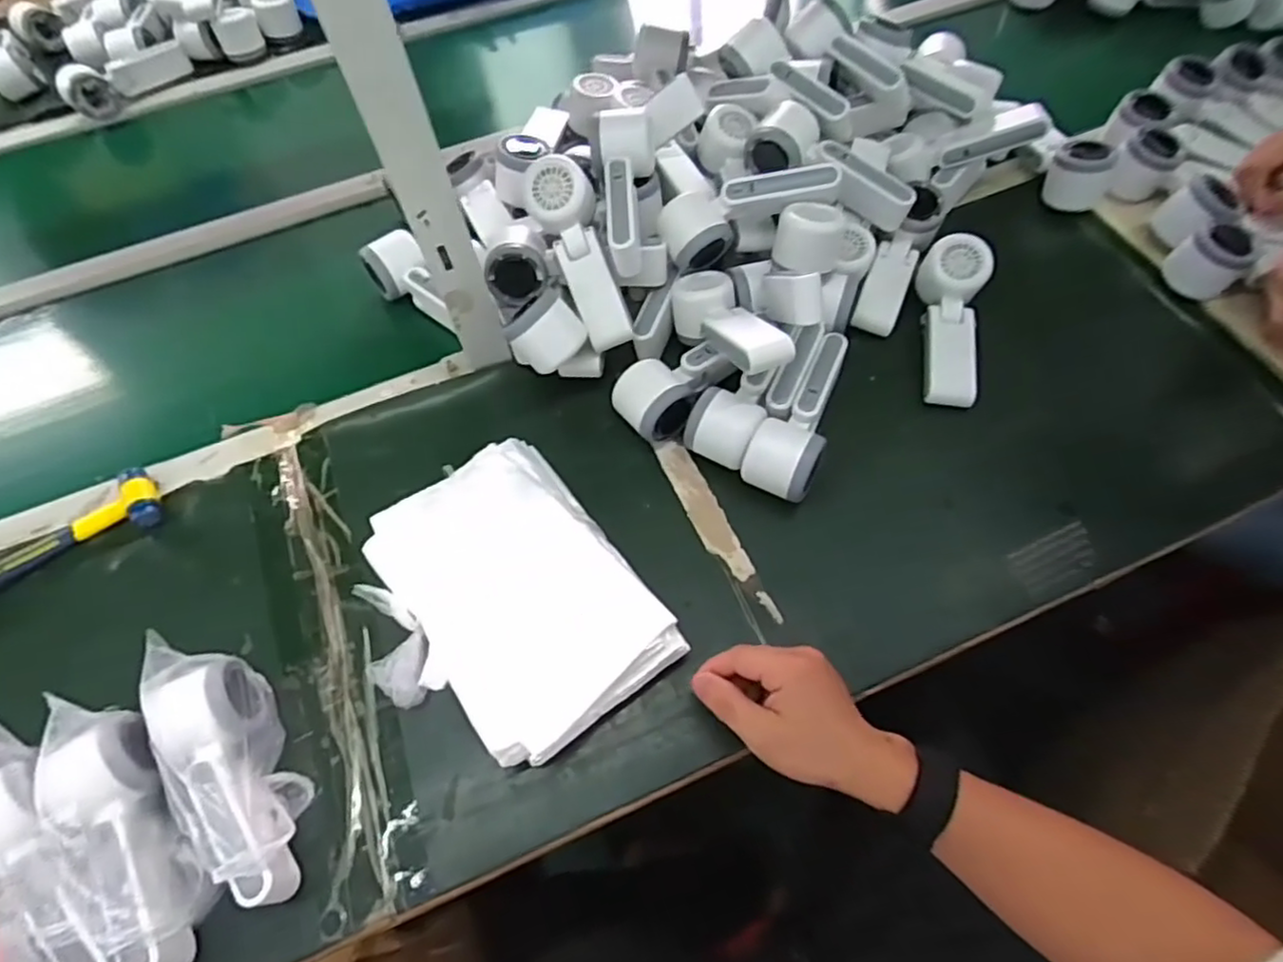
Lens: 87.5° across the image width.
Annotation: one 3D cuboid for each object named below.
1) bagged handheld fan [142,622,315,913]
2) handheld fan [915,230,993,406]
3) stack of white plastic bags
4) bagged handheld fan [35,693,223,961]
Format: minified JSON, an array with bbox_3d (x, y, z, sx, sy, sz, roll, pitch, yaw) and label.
[{"bbox_3d":[-0.277,0.194,0.449,0.060,0.081,0.174,-32,63,-14],"label":"bagged handheld fan"},{"bbox_3d":[0.289,-0.145,0.620,0.055,0.047,0.163,4,84,4],"label":"handheld fan"},{"bbox_3d":[-0.102,0.090,0.510,0.180,0.051,0.229,-34,64,-16],"label":"stack of white plastic bags"},{"bbox_3d":[-0.329,0.224,0.428,0.061,0.048,0.172,-30,77,-14],"label":"bagged handheld fan"}]

